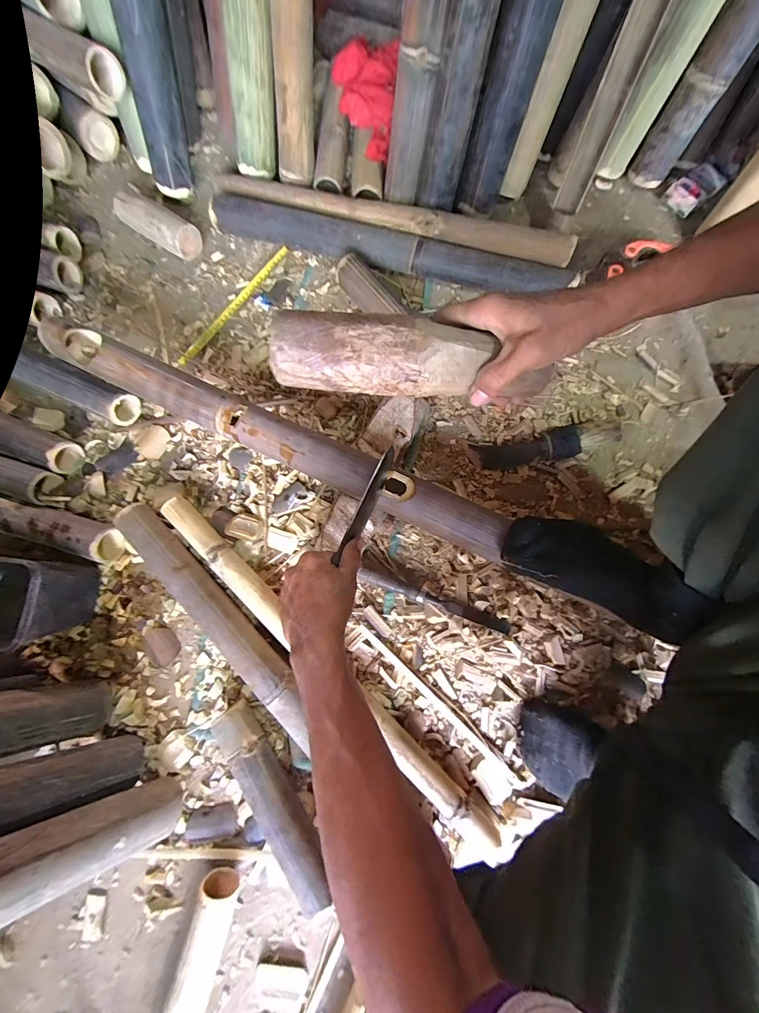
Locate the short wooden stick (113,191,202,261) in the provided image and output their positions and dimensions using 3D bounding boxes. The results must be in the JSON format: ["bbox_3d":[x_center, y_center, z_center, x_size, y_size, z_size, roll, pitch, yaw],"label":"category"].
[{"bbox_3d":[-0.414,-0.520,0.653,0.170,0.063,0.057,27,82,6],"label":"short wooden stick"}]

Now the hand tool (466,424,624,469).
[{"bbox_3d":[0.268,-0.100,0.568,0.219,0.031,0.047,-10,79,13],"label":"hand tool"}]

